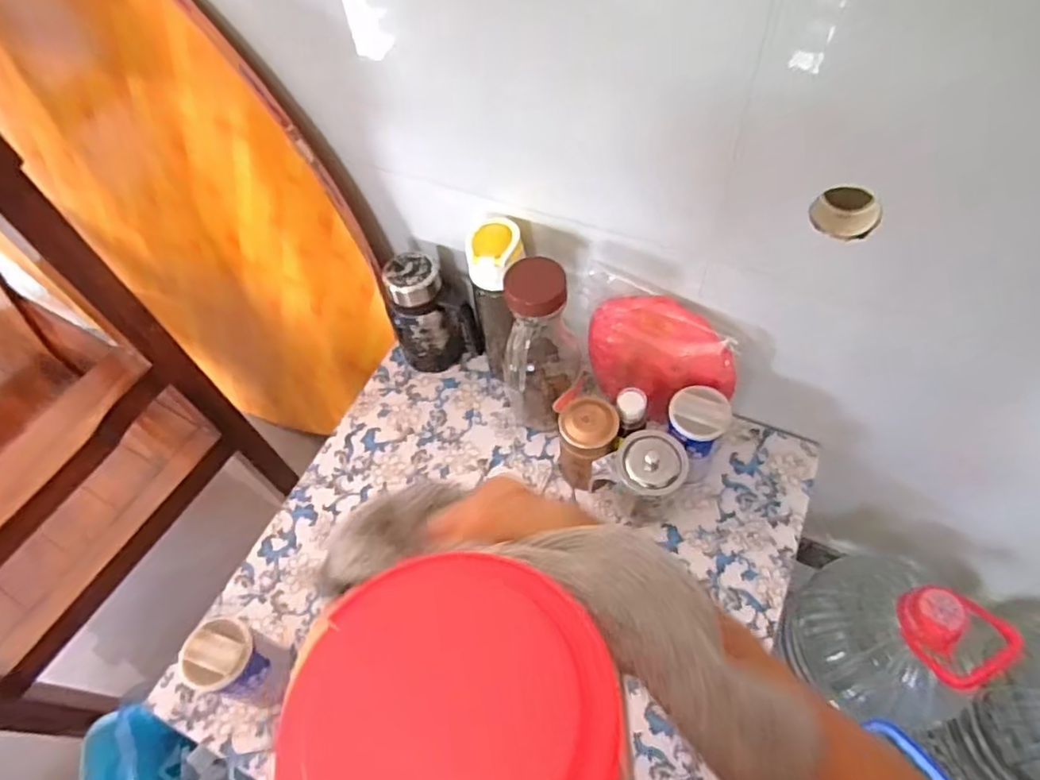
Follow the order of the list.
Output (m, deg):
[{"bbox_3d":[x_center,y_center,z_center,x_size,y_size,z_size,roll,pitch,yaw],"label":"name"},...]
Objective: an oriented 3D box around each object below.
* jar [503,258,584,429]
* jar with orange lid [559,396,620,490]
[{"bbox_3d":[0.023,-0.037,0.727,0.081,0.244,0.091,-11,58,-4],"label":"jar"},{"bbox_3d":[0.077,0.063,0.735,0.062,0.113,0.062,-1,57,2],"label":"jar with orange lid"}]

